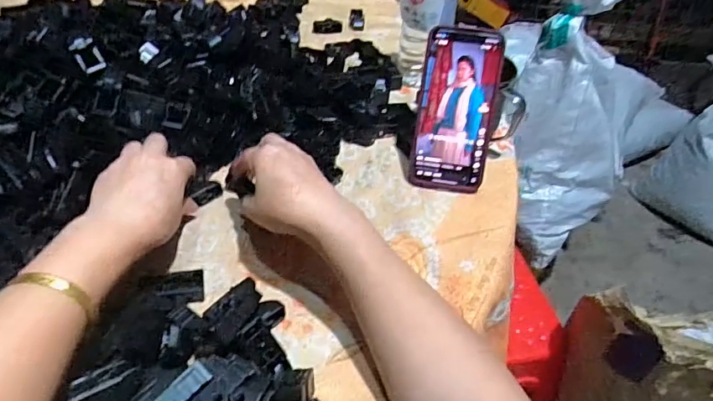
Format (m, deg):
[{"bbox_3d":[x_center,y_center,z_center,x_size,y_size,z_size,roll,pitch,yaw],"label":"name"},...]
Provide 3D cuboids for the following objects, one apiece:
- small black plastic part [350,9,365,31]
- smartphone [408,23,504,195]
[{"bbox_3d":[0.001,-0.288,0.768,0.022,0.013,0.050,-1,46,-3],"label":"small black plastic part"},{"bbox_3d":[0.100,-0.091,0.492,0.075,0.162,0.006,8,10,11],"label":"smartphone"}]

